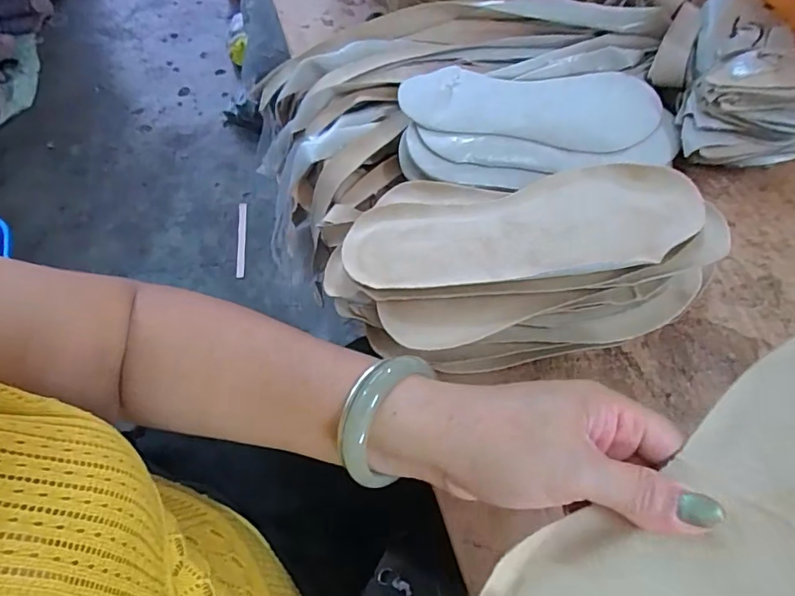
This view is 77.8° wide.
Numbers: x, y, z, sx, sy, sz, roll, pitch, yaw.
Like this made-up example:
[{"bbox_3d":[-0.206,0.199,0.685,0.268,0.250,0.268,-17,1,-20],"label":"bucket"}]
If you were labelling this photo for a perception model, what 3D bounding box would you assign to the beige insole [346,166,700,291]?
[{"bbox_3d":[0.085,-0.050,0.337,0.236,0.009,0.091,-6,53,1],"label":"beige insole"}]

